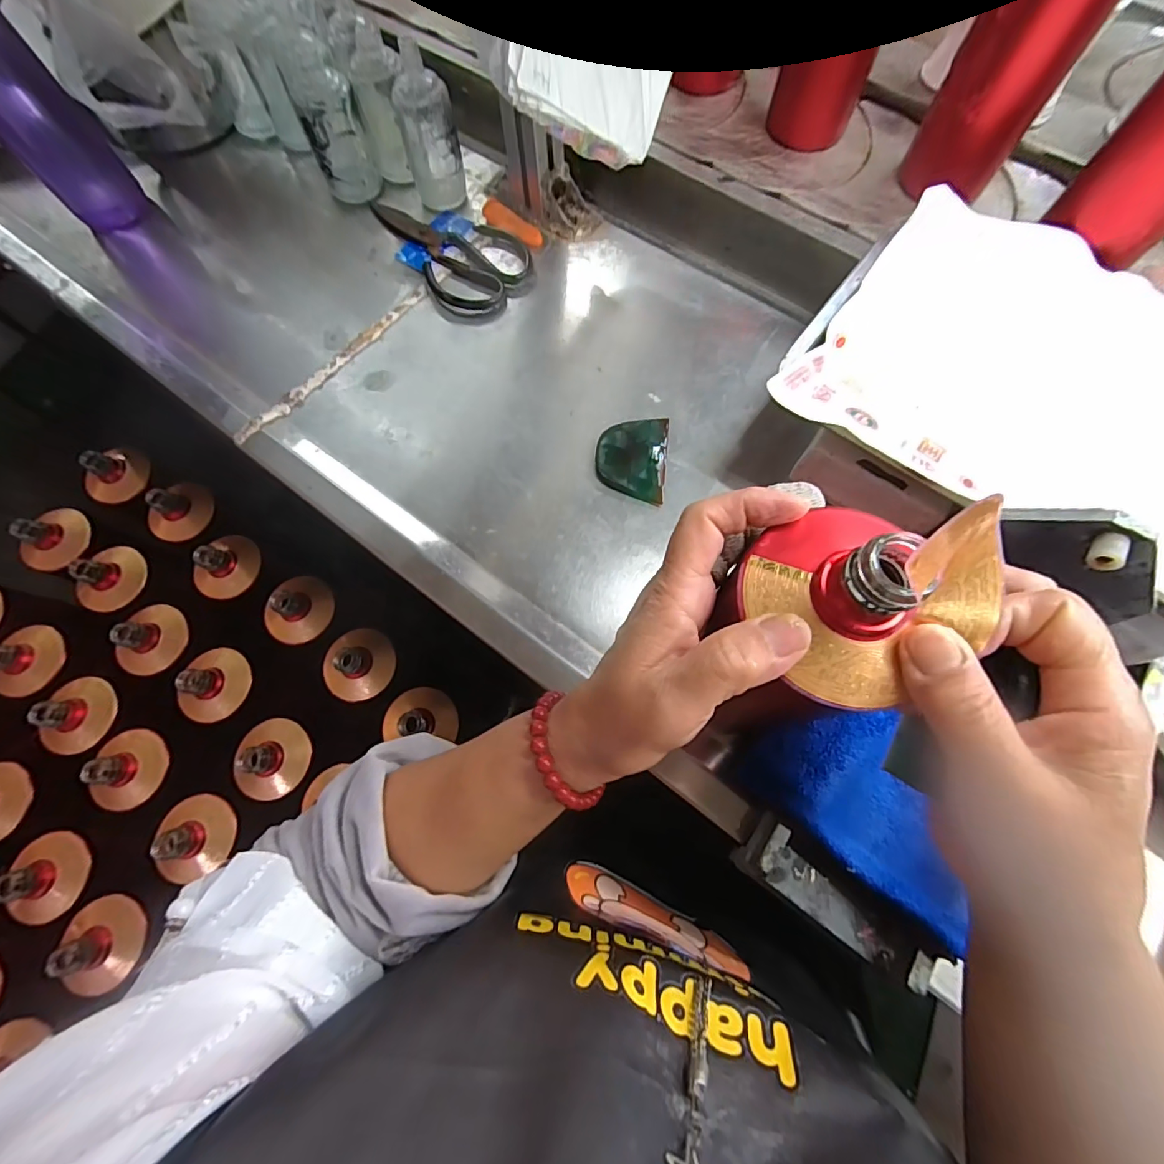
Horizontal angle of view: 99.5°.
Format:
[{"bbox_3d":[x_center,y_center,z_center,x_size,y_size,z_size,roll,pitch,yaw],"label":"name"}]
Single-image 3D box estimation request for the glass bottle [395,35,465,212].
[{"bbox_3d":[-0.152,-0.448,0.485,0.052,0.107,0.046,-17,74,-4],"label":"glass bottle"}]

